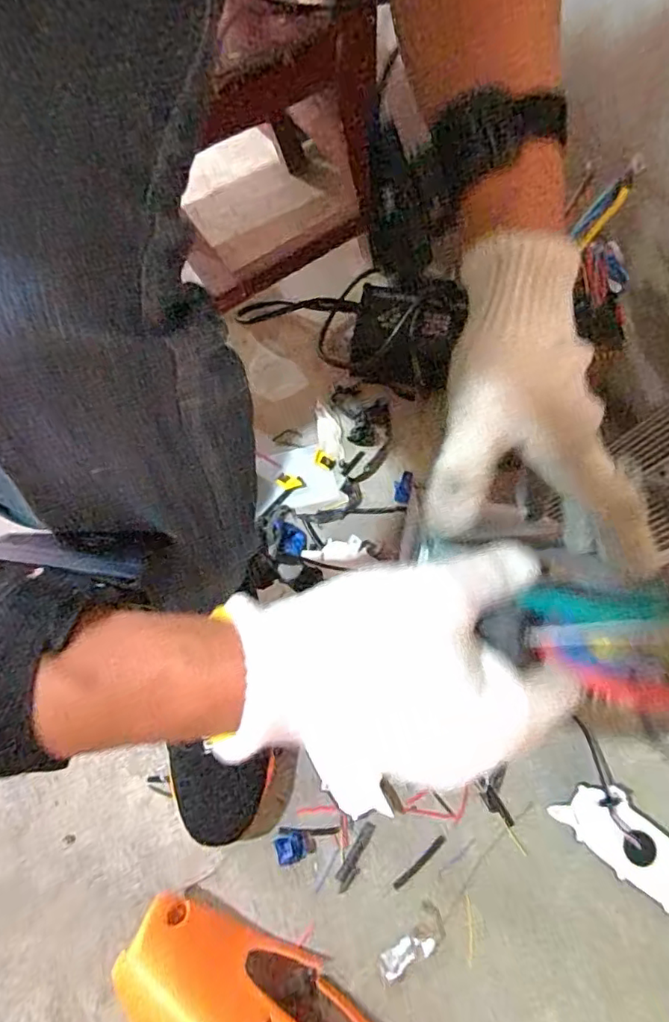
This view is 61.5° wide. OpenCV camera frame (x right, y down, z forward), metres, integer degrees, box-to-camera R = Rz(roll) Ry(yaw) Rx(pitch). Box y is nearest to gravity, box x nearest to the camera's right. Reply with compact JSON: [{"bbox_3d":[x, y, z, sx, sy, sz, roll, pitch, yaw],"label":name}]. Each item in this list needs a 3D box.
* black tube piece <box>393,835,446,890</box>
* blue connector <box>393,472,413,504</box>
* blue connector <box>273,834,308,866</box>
[{"bbox_3d":[0.081,0.334,0.533,0.064,0.004,0.007,-38,72,-13],"label":"black tube piece"},{"bbox_3d":[0.081,-0.029,0.668,0.020,0.010,0.039,8,68,5],"label":"blue connector"},{"bbox_3d":[-0.042,0.319,0.529,0.029,0.011,0.025,-15,68,-5],"label":"blue connector"}]

